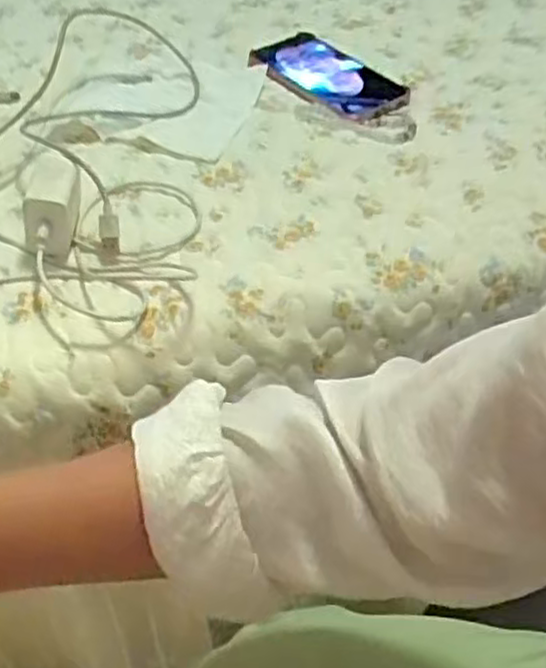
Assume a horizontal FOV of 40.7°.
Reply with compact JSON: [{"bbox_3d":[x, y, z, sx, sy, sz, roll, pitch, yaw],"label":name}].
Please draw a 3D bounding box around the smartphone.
[{"bbox_3d":[0.052,-0.248,0.702,0.089,0.015,0.169,-30,50,-27],"label":"smartphone"}]

